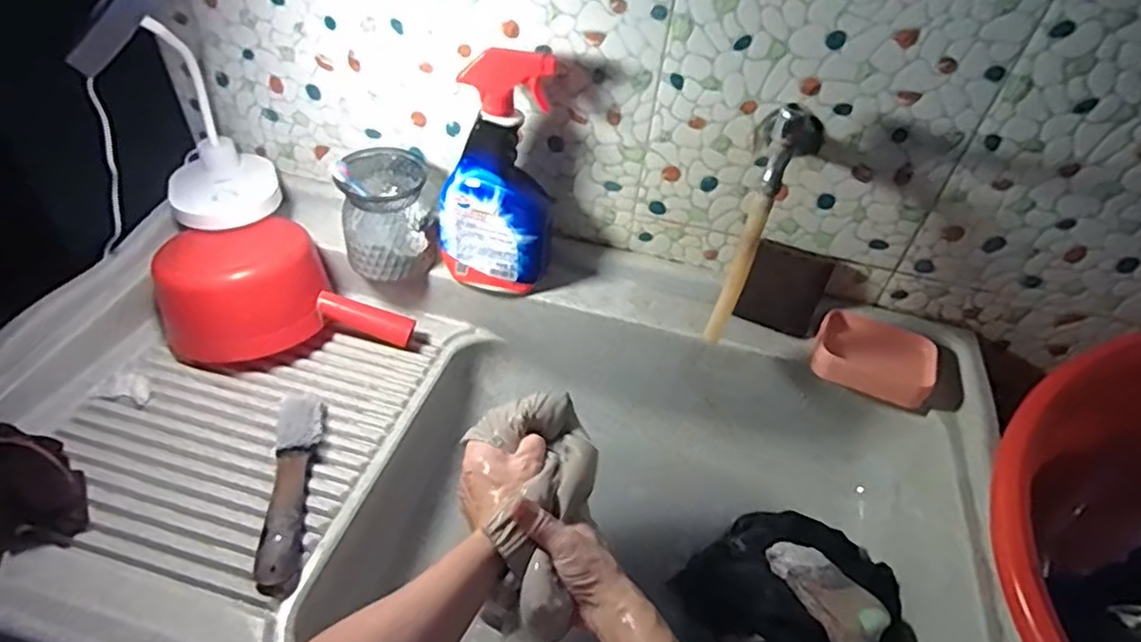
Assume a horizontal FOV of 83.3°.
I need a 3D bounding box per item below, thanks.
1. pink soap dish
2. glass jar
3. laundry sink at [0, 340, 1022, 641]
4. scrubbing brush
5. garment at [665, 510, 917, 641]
[{"bbox_3d":[0.337,0.039,0.714,0.121,0.034,0.096,24,47,17],"label":"pink soap dish"},{"bbox_3d":[-0.218,-0.128,0.760,0.095,0.113,0.106,-7,46,-13],"label":"glass jar"},{"bbox_3d":[-0.096,0.189,0.661,0.970,0.239,0.488,14,45,8],"label":"laundry sink"},{"bbox_3d":[-0.263,0.154,0.606,0.038,0.027,0.207,-3,45,-9],"label":"scrubbing brush"},{"bbox_3d":[0.240,0.295,0.648,0.196,0.110,0.229,-26,53,-28],"label":"garment"}]

